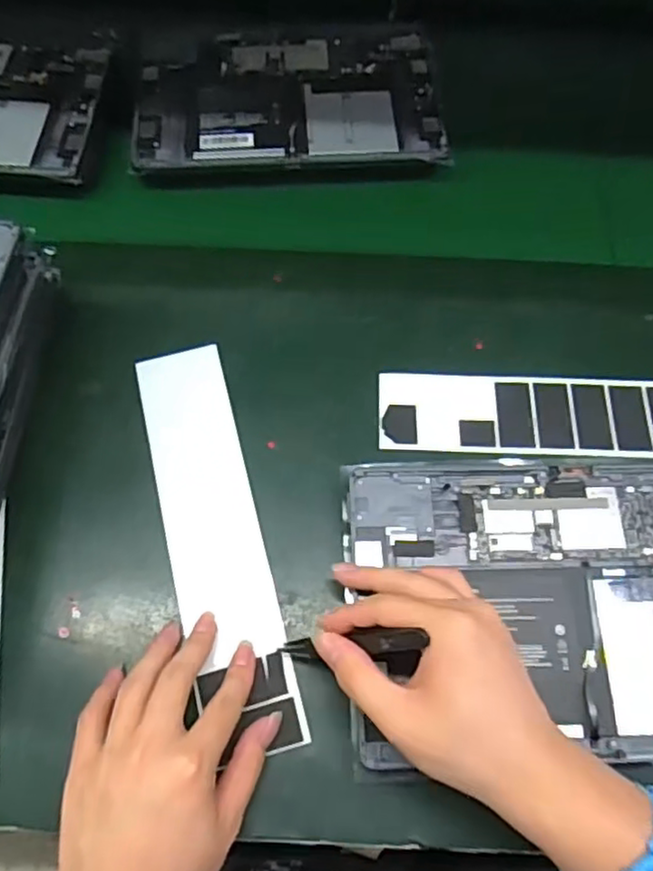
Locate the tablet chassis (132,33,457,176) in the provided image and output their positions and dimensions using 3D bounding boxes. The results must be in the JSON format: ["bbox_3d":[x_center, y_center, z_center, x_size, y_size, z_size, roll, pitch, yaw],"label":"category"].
[{"bbox_3d":[-0.031,-0.283,0.542,0.252,0.011,0.156,-2,69,-2],"label":"tablet chassis"}]

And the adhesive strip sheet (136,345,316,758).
[{"bbox_3d":[-0.073,0.059,0.418,0.059,0.009,0.266,-11,65,-12],"label":"adhesive strip sheet"}]

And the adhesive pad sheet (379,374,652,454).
[{"bbox_3d":[0.171,-0.014,0.450,0.265,0.006,0.057,3,69,0],"label":"adhesive pad sheet"}]

